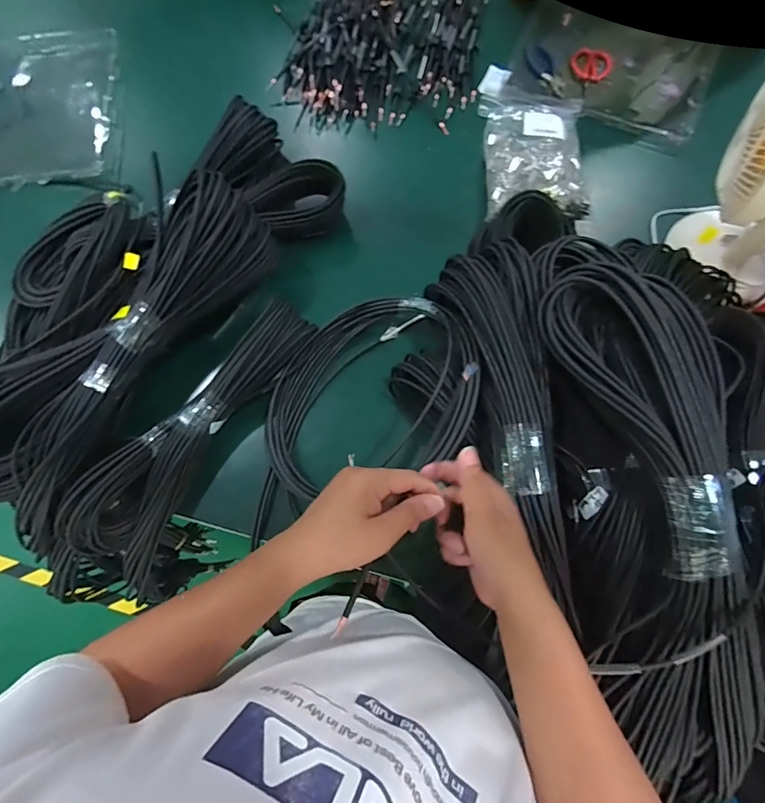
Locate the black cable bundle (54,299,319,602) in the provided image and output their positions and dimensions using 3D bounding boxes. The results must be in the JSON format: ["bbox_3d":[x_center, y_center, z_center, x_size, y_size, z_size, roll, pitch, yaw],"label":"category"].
[{"bbox_3d":[-0.283,0.047,0.632,0.127,0.096,0.467,30,78,9],"label":"black cable bundle"}]

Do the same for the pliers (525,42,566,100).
[{"bbox_3d":[0.317,-0.647,0.842,0.045,0.014,0.125,-25,76,-5],"label":"pliers"}]

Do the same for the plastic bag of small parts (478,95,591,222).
[{"bbox_3d":[0.266,-0.437,0.751,0.167,0.059,0.250,-1,75,2],"label":"plastic bag of small parts"}]

